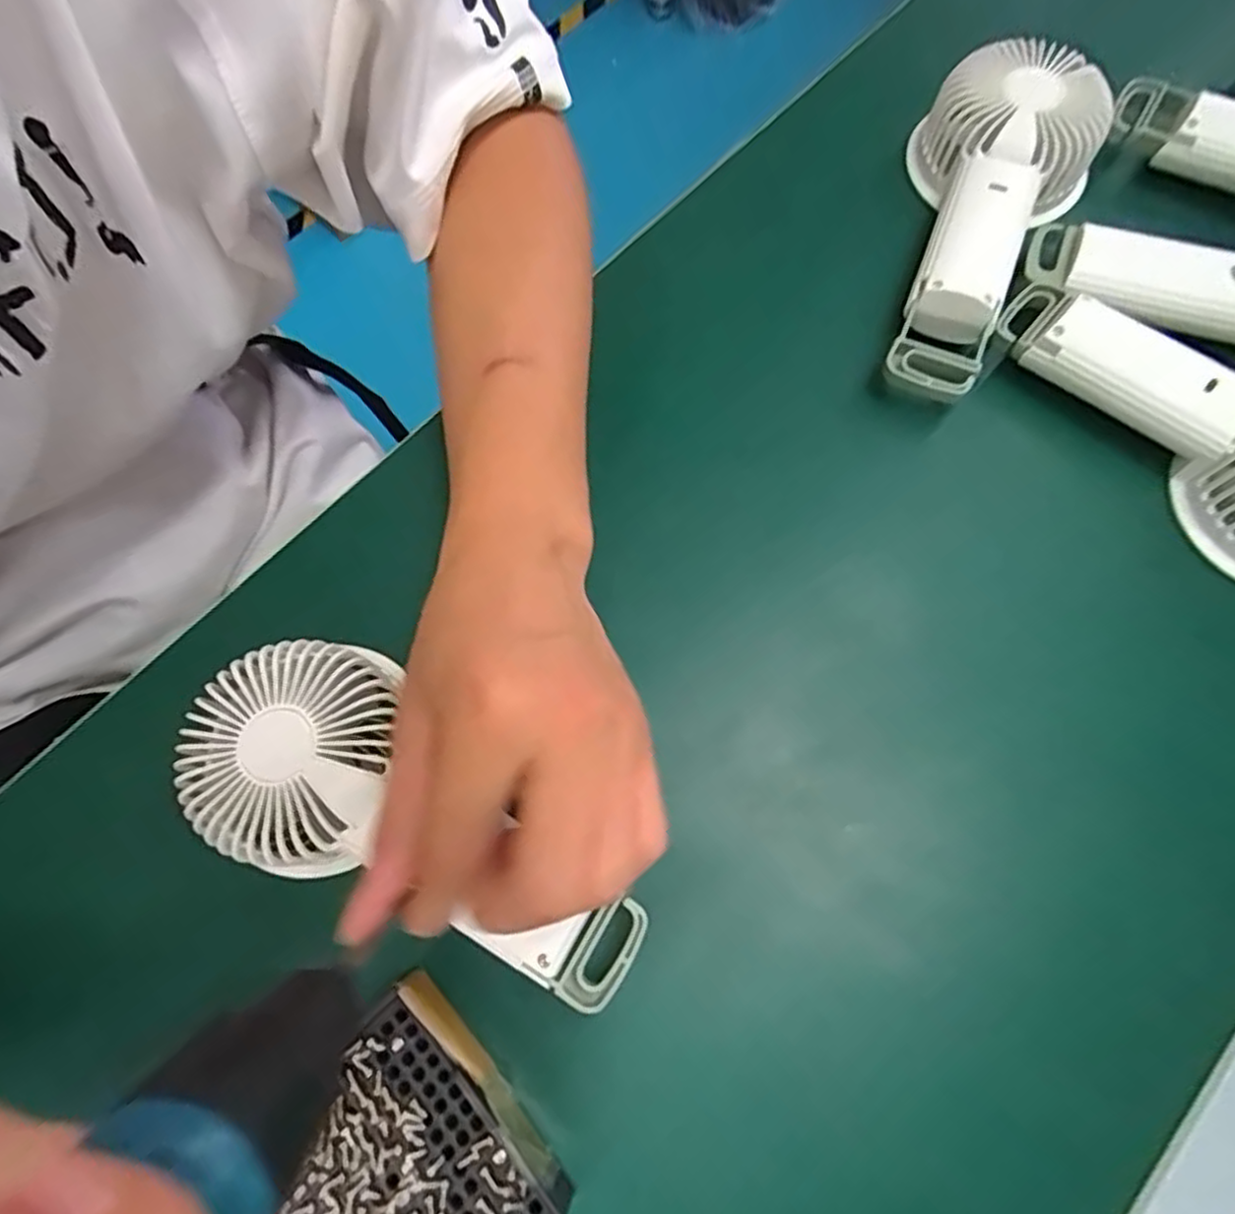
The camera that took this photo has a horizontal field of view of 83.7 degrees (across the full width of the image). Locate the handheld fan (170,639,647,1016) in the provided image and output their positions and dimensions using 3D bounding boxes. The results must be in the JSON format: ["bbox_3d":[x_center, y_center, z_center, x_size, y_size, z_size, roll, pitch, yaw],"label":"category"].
[{"bbox_3d":[-0.076,0.084,0.253,0.176,0.036,0.083,35,76,7],"label":"handheld fan"}]

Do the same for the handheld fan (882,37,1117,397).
[{"bbox_3d":[0.172,-0.187,0.329,0.086,0.043,0.186,23,73,9],"label":"handheld fan"}]

